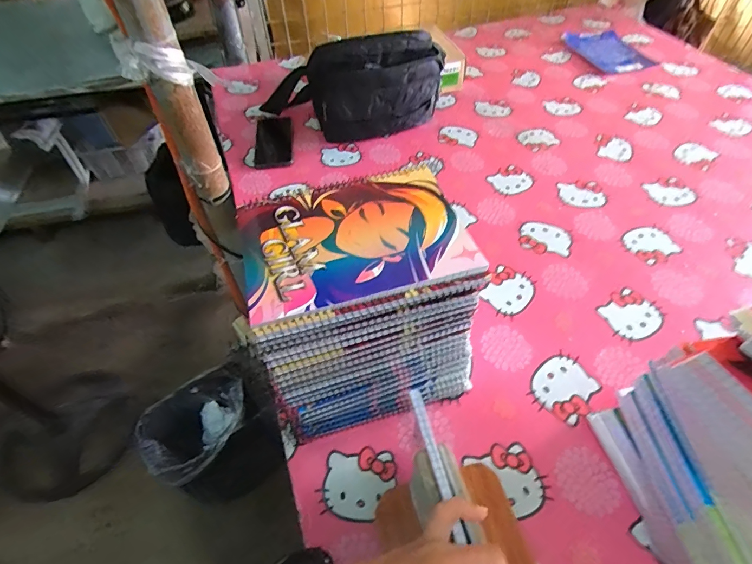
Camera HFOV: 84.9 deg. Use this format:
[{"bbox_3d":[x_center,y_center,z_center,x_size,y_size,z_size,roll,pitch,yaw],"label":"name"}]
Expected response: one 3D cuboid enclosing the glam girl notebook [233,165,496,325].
[{"bbox_3d":[-0.023,-0.041,0.373,0.198,0.009,0.144,-15,51,-9],"label":"glam girl notebook"}]

